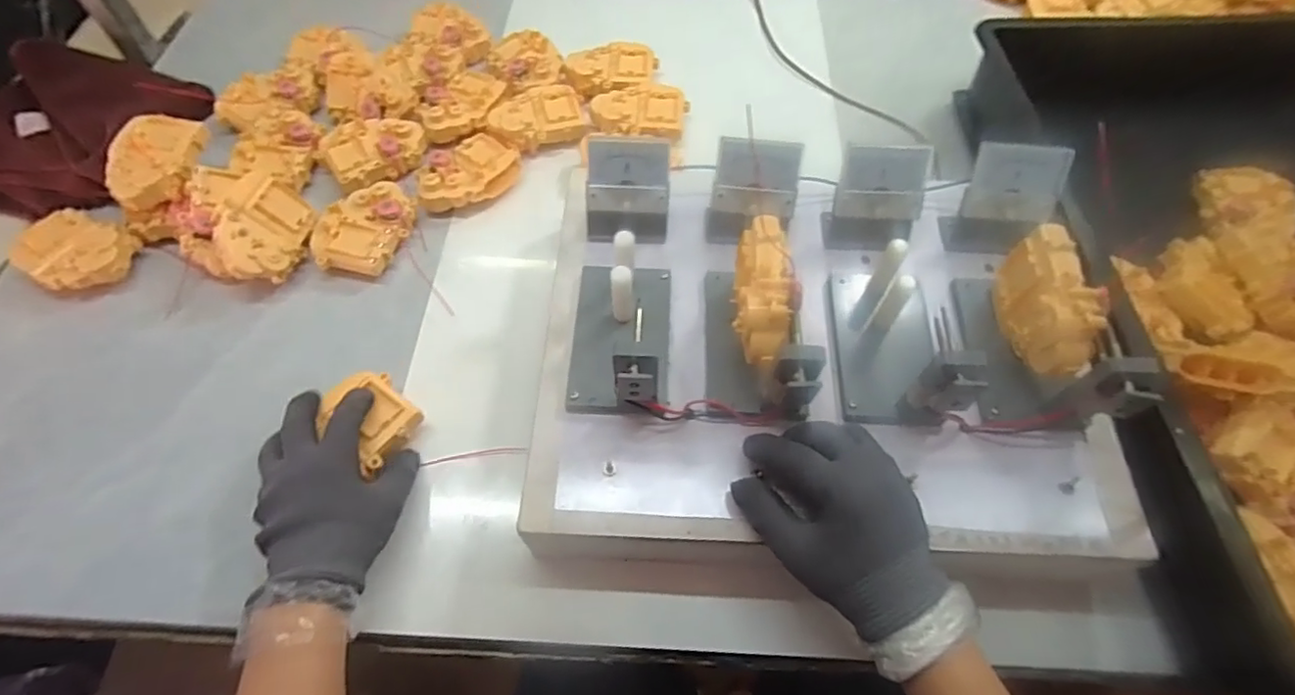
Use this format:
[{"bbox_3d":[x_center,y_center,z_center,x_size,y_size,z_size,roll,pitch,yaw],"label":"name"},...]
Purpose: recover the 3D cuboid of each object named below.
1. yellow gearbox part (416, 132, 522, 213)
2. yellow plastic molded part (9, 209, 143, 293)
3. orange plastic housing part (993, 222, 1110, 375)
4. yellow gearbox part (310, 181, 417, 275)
[{"bbox_3d":[-0.178,-0.171,0.595,0.104,0.030,0.060,-39,67,-20],"label":"yellow gearbox part"},{"bbox_3d":[-0.512,-0.085,0.540,0.099,0.027,0.071,22,63,13],"label":"yellow plastic molded part"},{"bbox_3d":[0.266,-0.023,0.406,0.035,0.076,0.099,5,60,4],"label":"orange plastic housing part"},{"bbox_3d":[-0.260,-0.110,0.560,0.070,0.036,0.095,10,61,6],"label":"yellow gearbox part"}]

